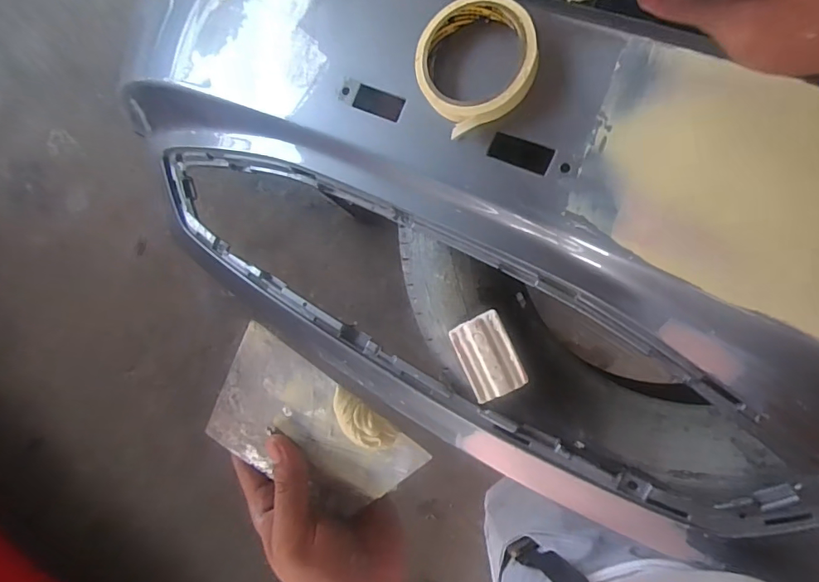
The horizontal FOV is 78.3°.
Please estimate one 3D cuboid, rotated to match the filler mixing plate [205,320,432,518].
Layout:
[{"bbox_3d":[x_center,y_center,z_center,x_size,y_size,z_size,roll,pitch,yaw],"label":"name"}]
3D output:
[{"bbox_3d":[-0.058,0.084,0.289,0.116,0.011,0.082,34,115,-1],"label":"filler mixing plate"}]

